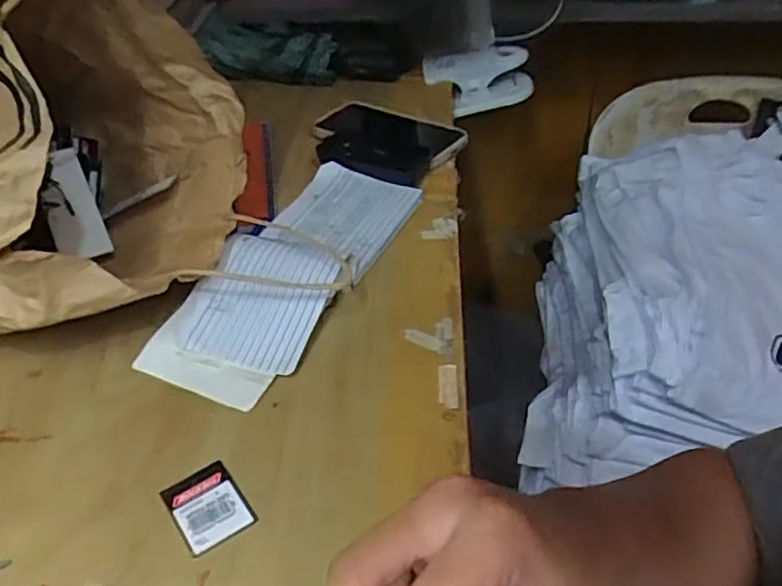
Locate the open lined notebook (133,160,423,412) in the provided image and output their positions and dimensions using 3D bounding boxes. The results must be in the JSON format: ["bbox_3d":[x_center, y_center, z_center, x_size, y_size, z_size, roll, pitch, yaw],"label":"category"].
[{"bbox_3d":[-0.073,-0.030,0.530,0.110,0.038,0.276,13,42,19],"label":"open lined notebook"}]

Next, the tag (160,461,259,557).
[{"bbox_3d":[-0.102,0.118,0.375,0.037,0.004,0.048,-26,44,-26],"label":"tag"}]

